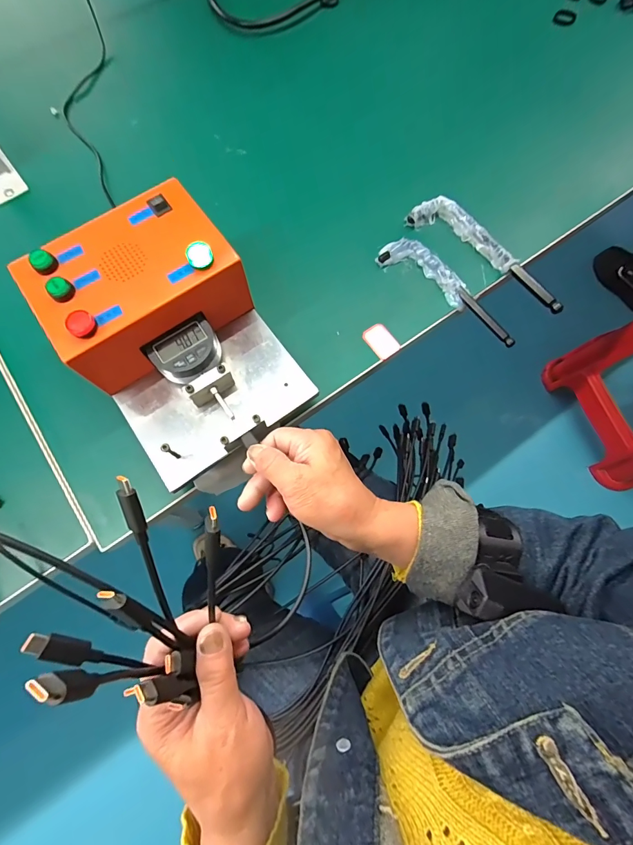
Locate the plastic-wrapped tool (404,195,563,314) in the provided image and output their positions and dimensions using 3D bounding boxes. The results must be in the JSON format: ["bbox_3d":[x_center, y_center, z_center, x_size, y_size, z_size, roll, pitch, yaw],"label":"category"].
[{"bbox_3d":[0.176,-0.176,0.399,0.178,0.028,0.040,39,78,11],"label":"plastic-wrapped tool"}]

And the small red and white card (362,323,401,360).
[{"bbox_3d":[0.063,-0.079,0.374,0.024,0.004,0.036,-34,76,-9],"label":"small red and white card"}]

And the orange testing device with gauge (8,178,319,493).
[{"bbox_3d":[-0.117,-0.074,0.314,0.148,0.072,0.205,-36,76,-9],"label":"orange testing device with gauge"}]

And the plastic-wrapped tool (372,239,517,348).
[{"bbox_3d":[0.135,-0.136,0.389,0.158,0.019,0.038,36,77,10],"label":"plastic-wrapped tool"}]

